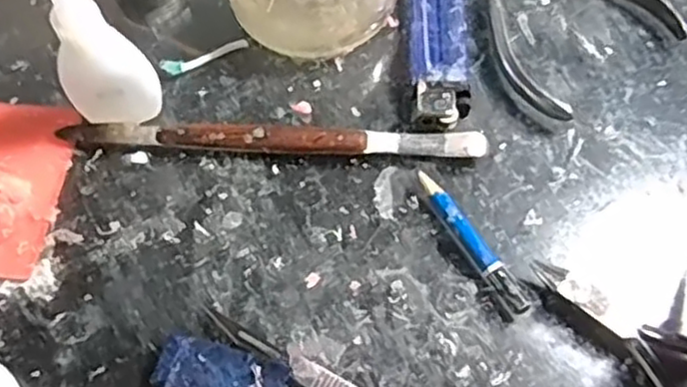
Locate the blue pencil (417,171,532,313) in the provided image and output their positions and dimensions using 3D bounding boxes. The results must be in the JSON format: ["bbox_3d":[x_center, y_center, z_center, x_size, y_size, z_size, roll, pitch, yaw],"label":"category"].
[{"bbox_3d":[0.048,0.018,0.272,0.009,0.009,0.065,-30,67,-14],"label":"blue pencil"}]

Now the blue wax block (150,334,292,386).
[{"bbox_3d":[-0.043,0.064,0.251,0.044,0.006,0.022,16,65,8],"label":"blue wax block"}]

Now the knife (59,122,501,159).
[{"bbox_3d":[-0.028,-0.021,0.291,0.170,0.009,0.012,2,64,1],"label":"knife"}]

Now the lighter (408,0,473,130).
[{"bbox_3d":[0.041,-0.065,0.310,0.024,0.013,0.081,0,64,0],"label":"lighter"}]

